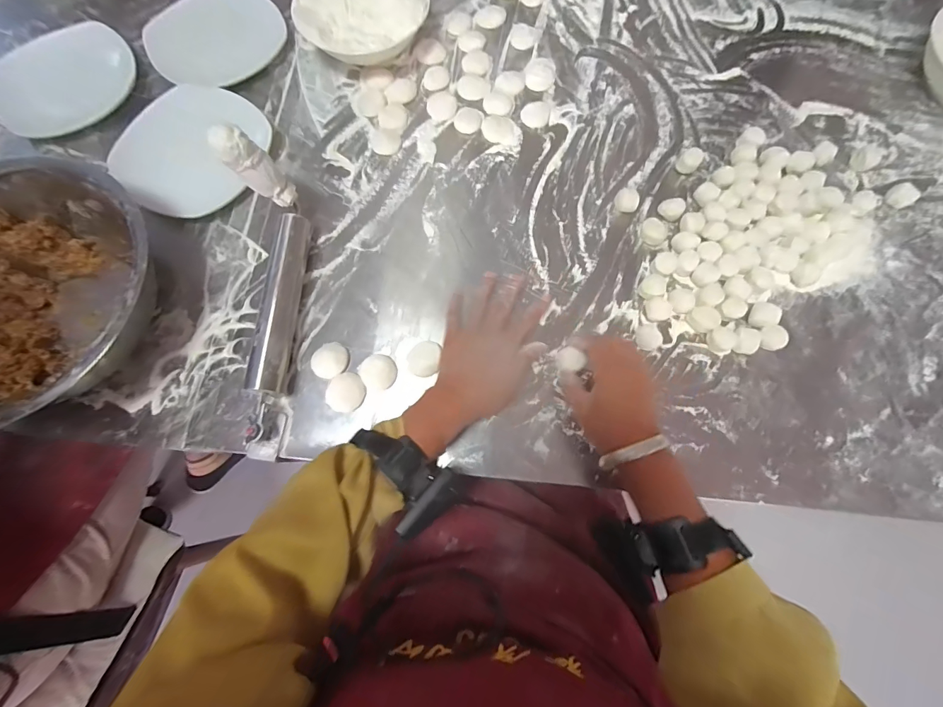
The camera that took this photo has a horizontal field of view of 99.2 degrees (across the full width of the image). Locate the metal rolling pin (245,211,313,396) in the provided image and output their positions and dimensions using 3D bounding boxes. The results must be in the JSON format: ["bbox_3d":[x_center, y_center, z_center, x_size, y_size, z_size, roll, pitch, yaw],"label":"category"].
[{"bbox_3d":[-0.206,-0.057,0.439,0.032,0.039,0.199,1,75,2],"label":"metal rolling pin"}]

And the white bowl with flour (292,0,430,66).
[{"bbox_3d":[-0.140,-0.434,0.524,0.163,0.071,0.137,28,77,9],"label":"white bowl with flour"}]

